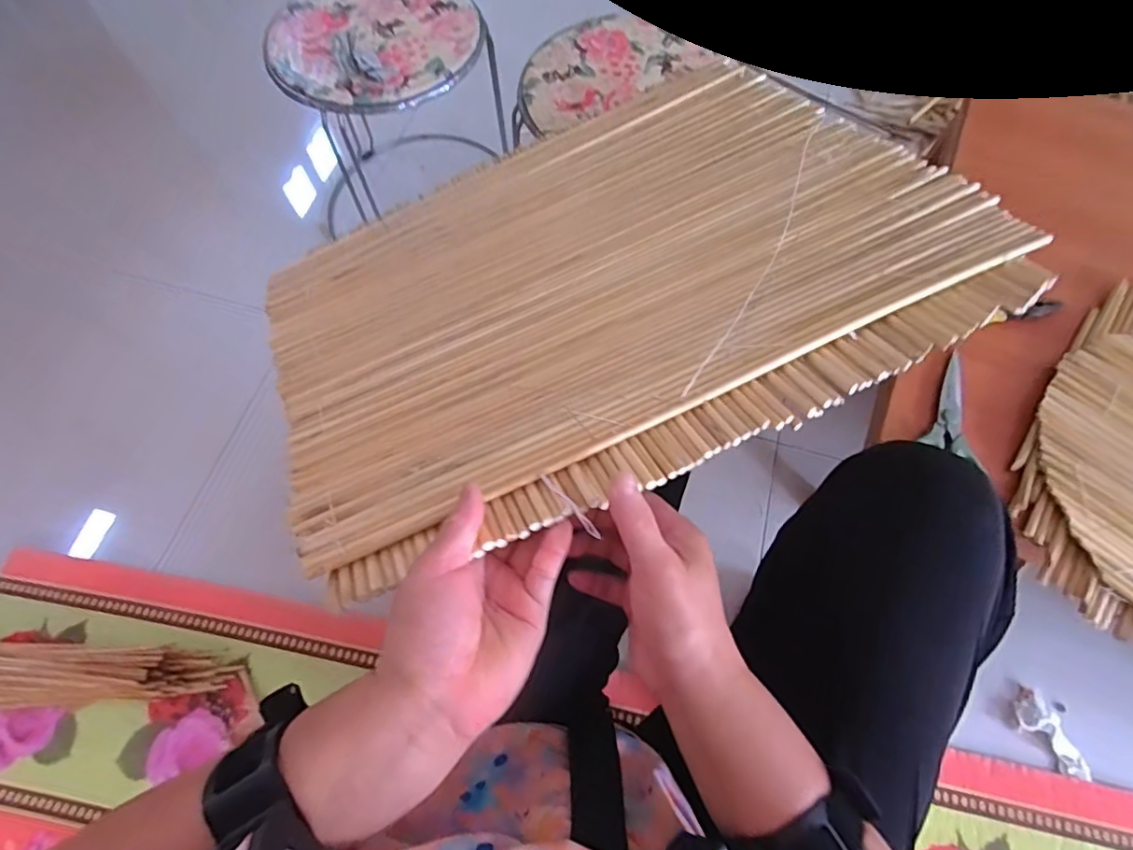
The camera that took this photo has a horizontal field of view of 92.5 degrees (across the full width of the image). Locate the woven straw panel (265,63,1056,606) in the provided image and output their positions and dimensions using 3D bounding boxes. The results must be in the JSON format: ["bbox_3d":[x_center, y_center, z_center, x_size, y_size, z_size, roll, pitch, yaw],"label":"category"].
[{"bbox_3d":[0.023,-0.141,0.456,0.536,0.029,0.432,-25,48,-8],"label":"woven straw panel"}]

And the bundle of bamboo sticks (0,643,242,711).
[{"bbox_3d":[-0.619,0.311,0.685,0.376,0.048,0.079,-4,67,-3],"label":"bundle of bamboo sticks"}]

